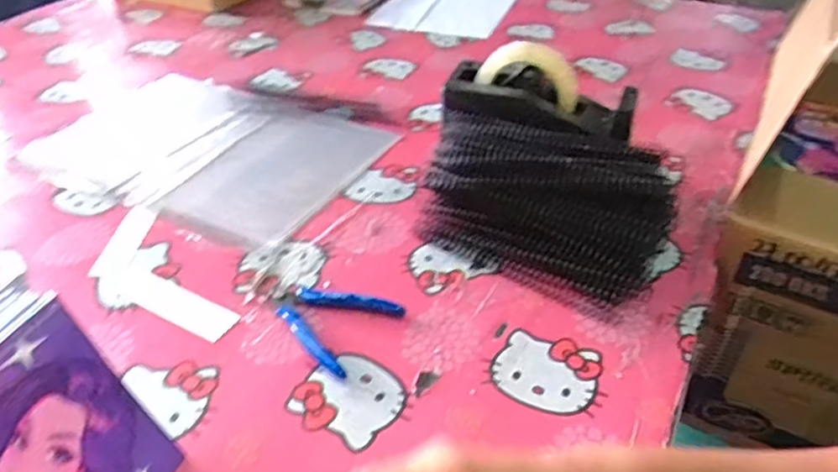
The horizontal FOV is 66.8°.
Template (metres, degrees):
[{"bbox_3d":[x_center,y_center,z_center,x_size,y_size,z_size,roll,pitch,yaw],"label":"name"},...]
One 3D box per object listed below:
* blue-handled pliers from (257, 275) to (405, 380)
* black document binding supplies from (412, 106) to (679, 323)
[{"bbox_3d":[-0.091,0.062,0.535,0.129,0.013,0.081,21,43,26],"label":"blue-handled pliers"},{"bbox_3d":[0.120,-0.038,0.605,0.221,0.085,0.158,24,44,28],"label":"black document binding supplies"}]

